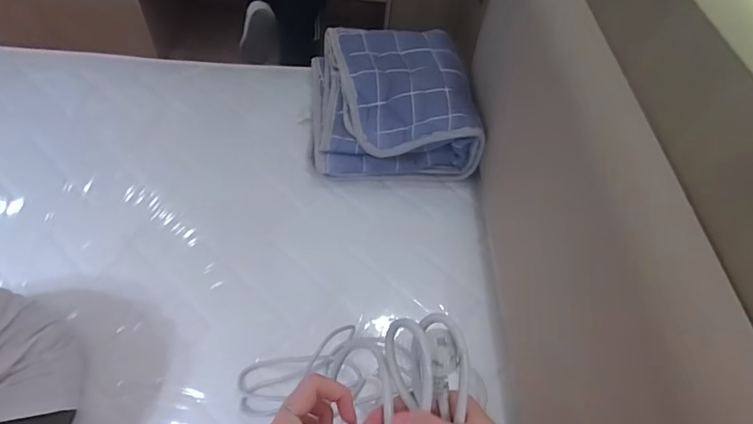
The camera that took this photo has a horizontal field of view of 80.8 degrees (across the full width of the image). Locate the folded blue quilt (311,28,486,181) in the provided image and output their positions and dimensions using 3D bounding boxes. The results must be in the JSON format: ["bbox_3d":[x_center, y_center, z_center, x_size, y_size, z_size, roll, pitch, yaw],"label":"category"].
[{"bbox_3d":[0.036,-0.291,1.147,0.393,0.183,0.430,2,54,-8],"label":"folded blue quilt"}]

